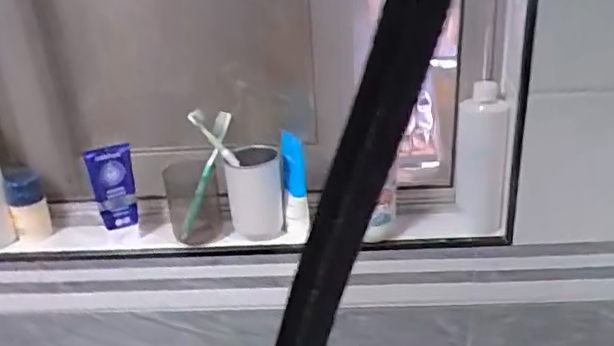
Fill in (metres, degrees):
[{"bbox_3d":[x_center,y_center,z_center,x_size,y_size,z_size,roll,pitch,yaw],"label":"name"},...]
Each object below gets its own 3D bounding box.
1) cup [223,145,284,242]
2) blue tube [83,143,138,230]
[{"bbox_3d":[-0.077,0.031,0.864,0.078,0.127,0.092,-7,26,-6],"label":"cup"},{"bbox_3d":[-0.276,0.020,0.834,0.059,0.117,0.030,-11,27,-13],"label":"blue tube"}]

